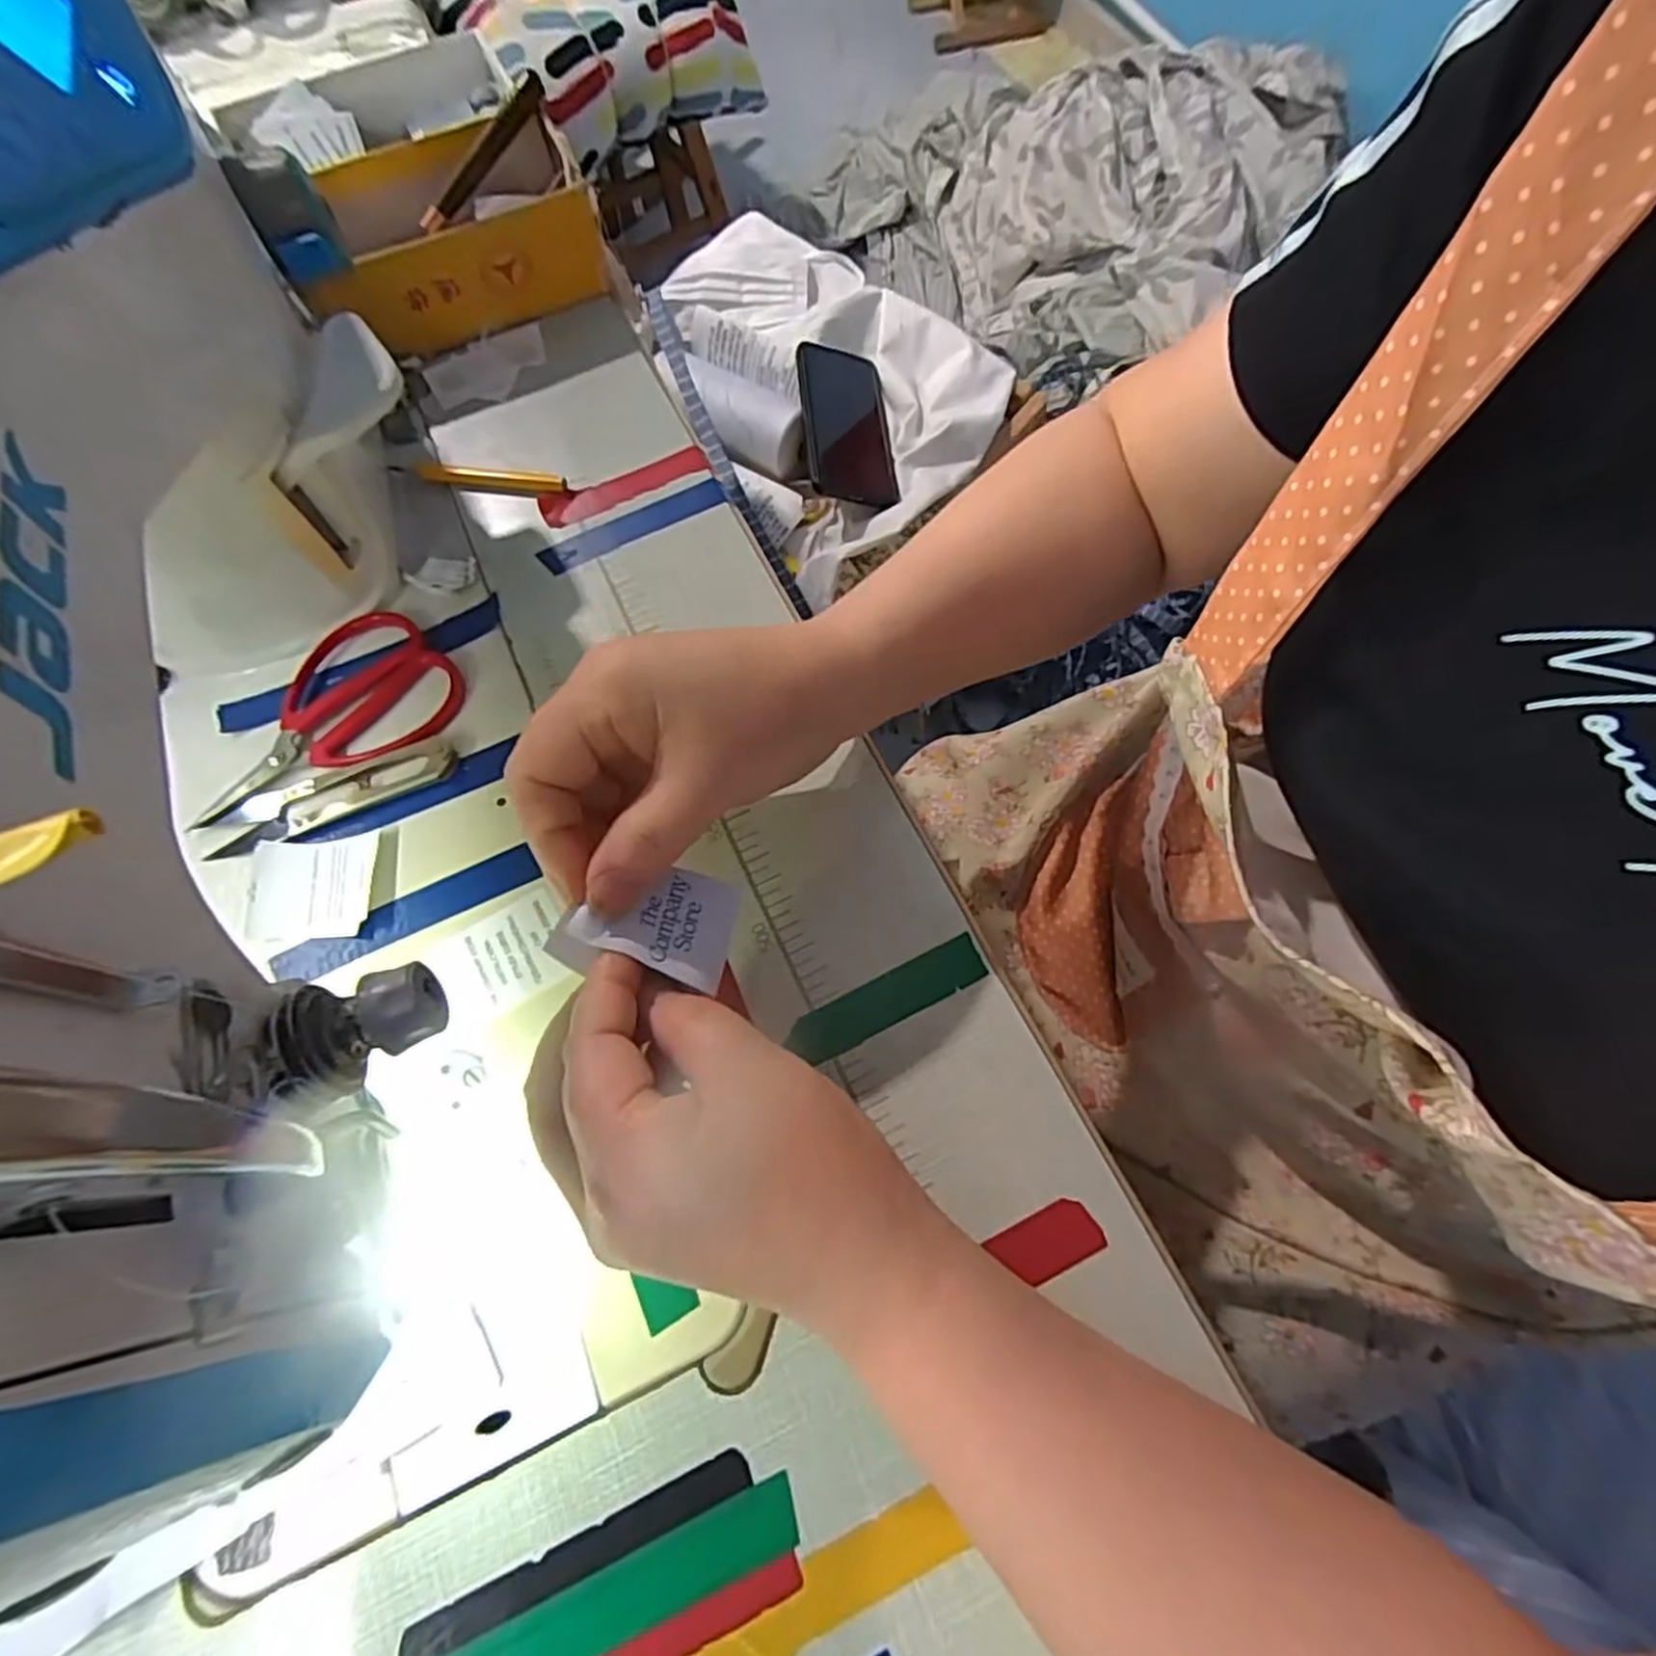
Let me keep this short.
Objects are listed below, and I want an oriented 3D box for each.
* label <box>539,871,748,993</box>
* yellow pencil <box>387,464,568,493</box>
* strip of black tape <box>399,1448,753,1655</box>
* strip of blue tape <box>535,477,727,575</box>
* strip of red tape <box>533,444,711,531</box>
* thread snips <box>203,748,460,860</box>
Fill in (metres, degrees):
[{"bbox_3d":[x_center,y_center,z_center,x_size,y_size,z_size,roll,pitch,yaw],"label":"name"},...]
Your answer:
[{"bbox_3d":[-0.056,0.029,0.243,0.054,0.011,0.037,18,52,-22],"label":"label"},{"bbox_3d":[-0.169,-0.170,0.372,0.090,0.010,0.008,10,68,7],"label":"yellow pencil"},{"bbox_3d":[-0.070,0.206,0.217,0.101,0.004,0.011,-25,68,-7],"label":"strip of black tape"},{"bbox_3d":[-0.090,-0.141,0.361,0.090,0.004,0.015,-26,68,-8],"label":"strip of blue tape"},{"bbox_3d":[-0.097,-0.164,0.370,0.083,0.004,0.020,-24,67,-9],"label":"strip of red tape"},{"bbox_3d":[-0.200,-0.013,0.312,0.098,0.007,0.024,-18,67,-5],"label":"thread snips"}]

